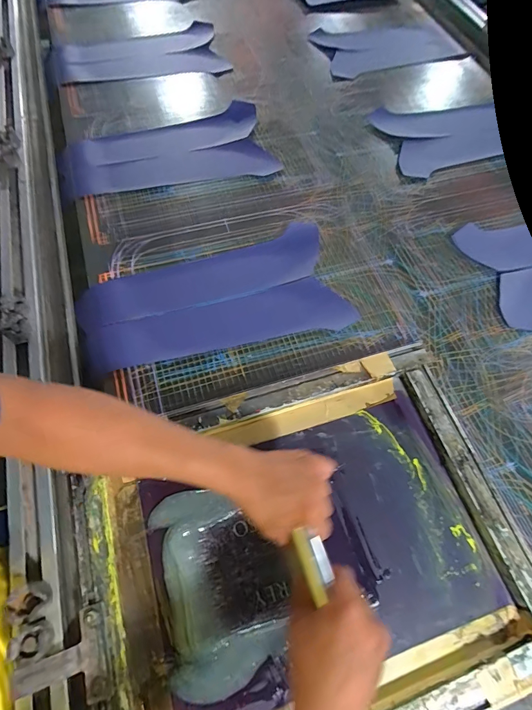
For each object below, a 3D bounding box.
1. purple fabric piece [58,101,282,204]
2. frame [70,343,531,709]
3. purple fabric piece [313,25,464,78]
[{"bbox_3d":[-0.218,-0.443,0.809,0.448,0.013,0.233,-17,66,-11],"label":"purple fabric piece"},{"bbox_3d":[0.050,0.238,0.465,0.526,0.030,0.414,-15,66,-10],"label":"frame"},{"bbox_3d":[0.343,-0.890,1.057,0.403,0.026,0.199,-20,67,-13],"label":"purple fabric piece"}]

